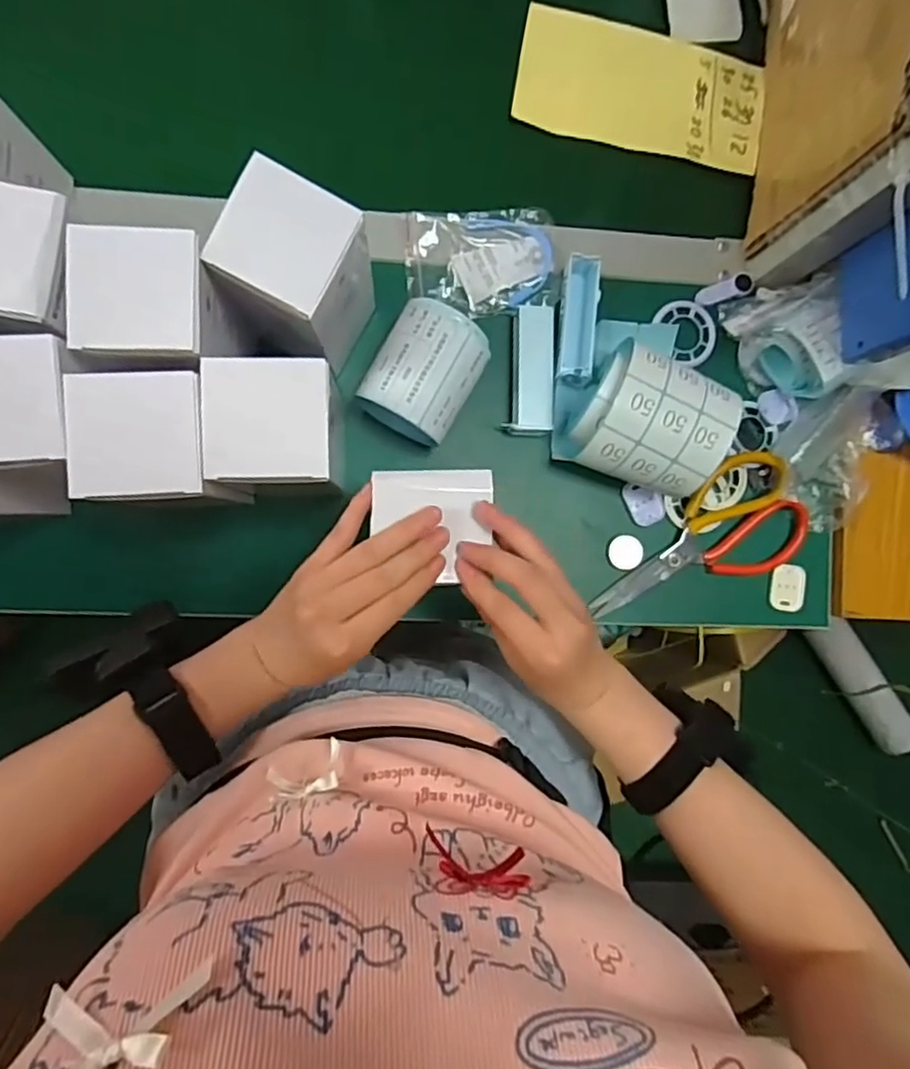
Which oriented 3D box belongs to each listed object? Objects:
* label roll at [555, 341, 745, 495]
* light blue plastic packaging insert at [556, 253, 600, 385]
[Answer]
[{"bbox_3d":[0.148,-0.089,0.526,0.118,0.082,0.095,17,87,-6],"label":"label roll"},{"bbox_3d":[0.105,-0.180,0.548,0.032,0.020,0.100,4,89,-6],"label":"light blue plastic packaging insert"}]

